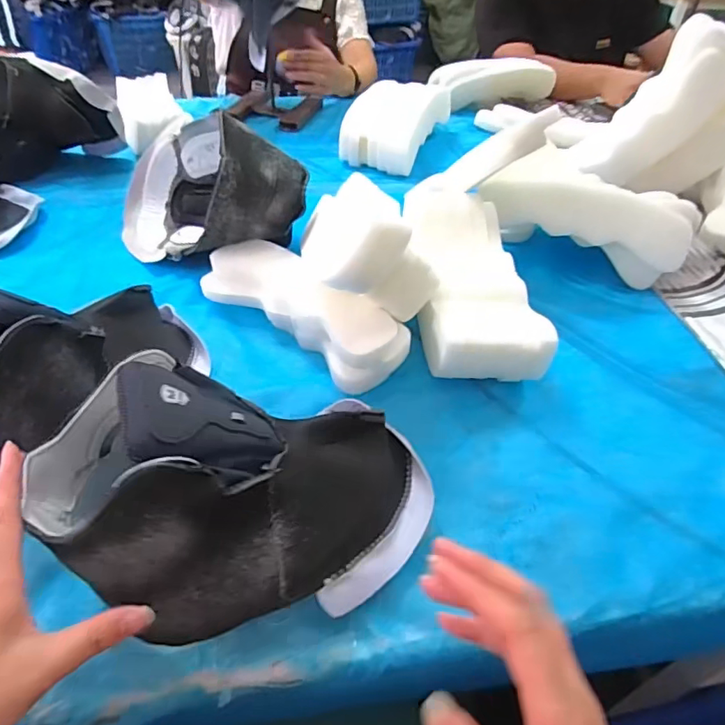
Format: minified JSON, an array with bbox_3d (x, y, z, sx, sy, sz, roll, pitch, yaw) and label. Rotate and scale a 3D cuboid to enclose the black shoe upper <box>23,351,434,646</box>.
[{"bbox_3d":[-0.080,0.088,0.363,0.257,0.156,0.142,0,44,-2],"label":"black shoe upper"}]

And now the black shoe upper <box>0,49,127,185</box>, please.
[{"bbox_3d":[-0.523,-0.384,0.839,0.238,0.154,0.125,-25,50,-26],"label":"black shoe upper"}]

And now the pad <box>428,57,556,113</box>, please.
[{"bbox_3d":[0.283,-0.611,1.155,0.251,0.072,0.085,-13,46,-15],"label":"pad"}]

